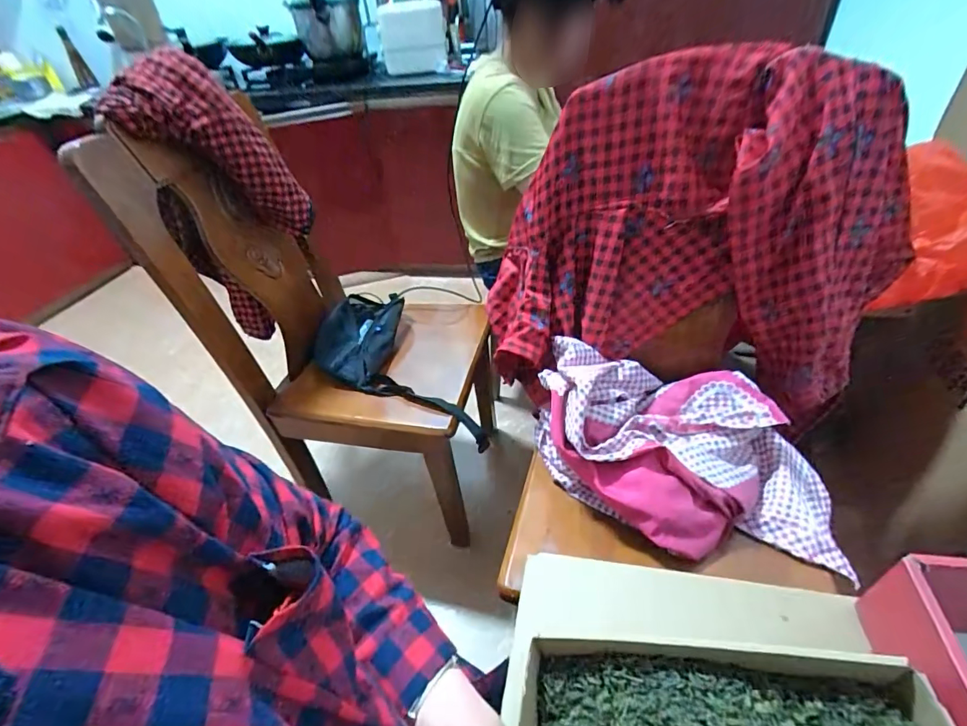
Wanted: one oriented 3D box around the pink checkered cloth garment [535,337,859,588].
[{"bbox_3d":[0.286,0.117,0.649,0.401,0.168,0.255,3,41,12],"label":"pink checkered cloth garment"}]

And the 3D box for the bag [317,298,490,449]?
[{"bbox_3d":[-0.212,0.011,0.931,0.228,0.097,0.490,-22,42,-16],"label":"bag"}]

